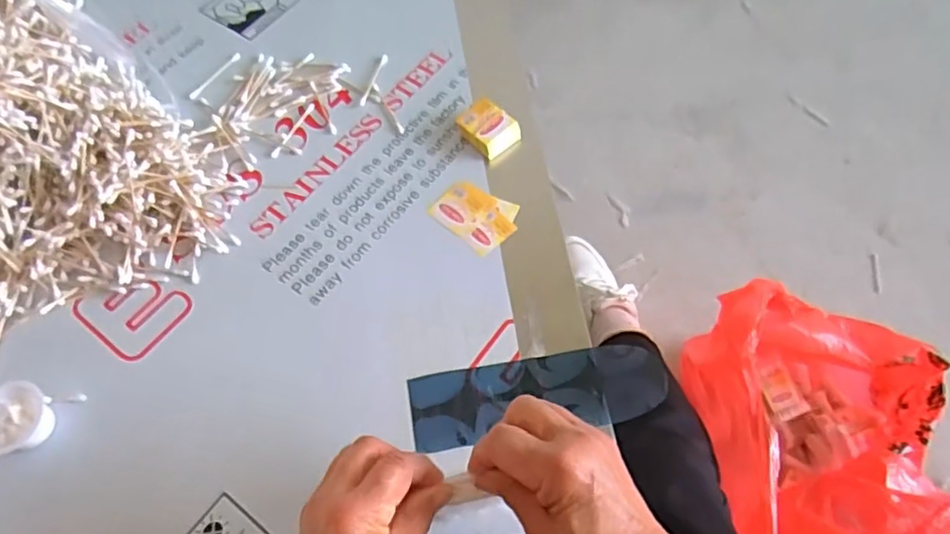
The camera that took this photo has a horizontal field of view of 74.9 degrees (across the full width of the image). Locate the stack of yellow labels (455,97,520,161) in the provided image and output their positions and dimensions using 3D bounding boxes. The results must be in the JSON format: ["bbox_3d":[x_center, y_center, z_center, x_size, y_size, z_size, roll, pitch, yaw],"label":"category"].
[{"bbox_3d":[0.013,-0.131,0.590,0.054,0.023,0.040,37,69,22],"label":"stack of yellow labels"}]

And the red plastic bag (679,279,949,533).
[{"bbox_3d":[0.407,0.212,0.740,0.288,0.201,0.346,7,61,9],"label":"red plastic bag"}]

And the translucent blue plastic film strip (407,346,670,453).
[{"bbox_3d":[0.048,0.098,0.477,0.191,0.010,0.058,-10,64,0],"label":"translucent blue plastic film strip"}]

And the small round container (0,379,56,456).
[{"bbox_3d":[-0.352,0.117,0.475,0.048,0.029,0.054,9,61,10],"label":"small round container"}]

